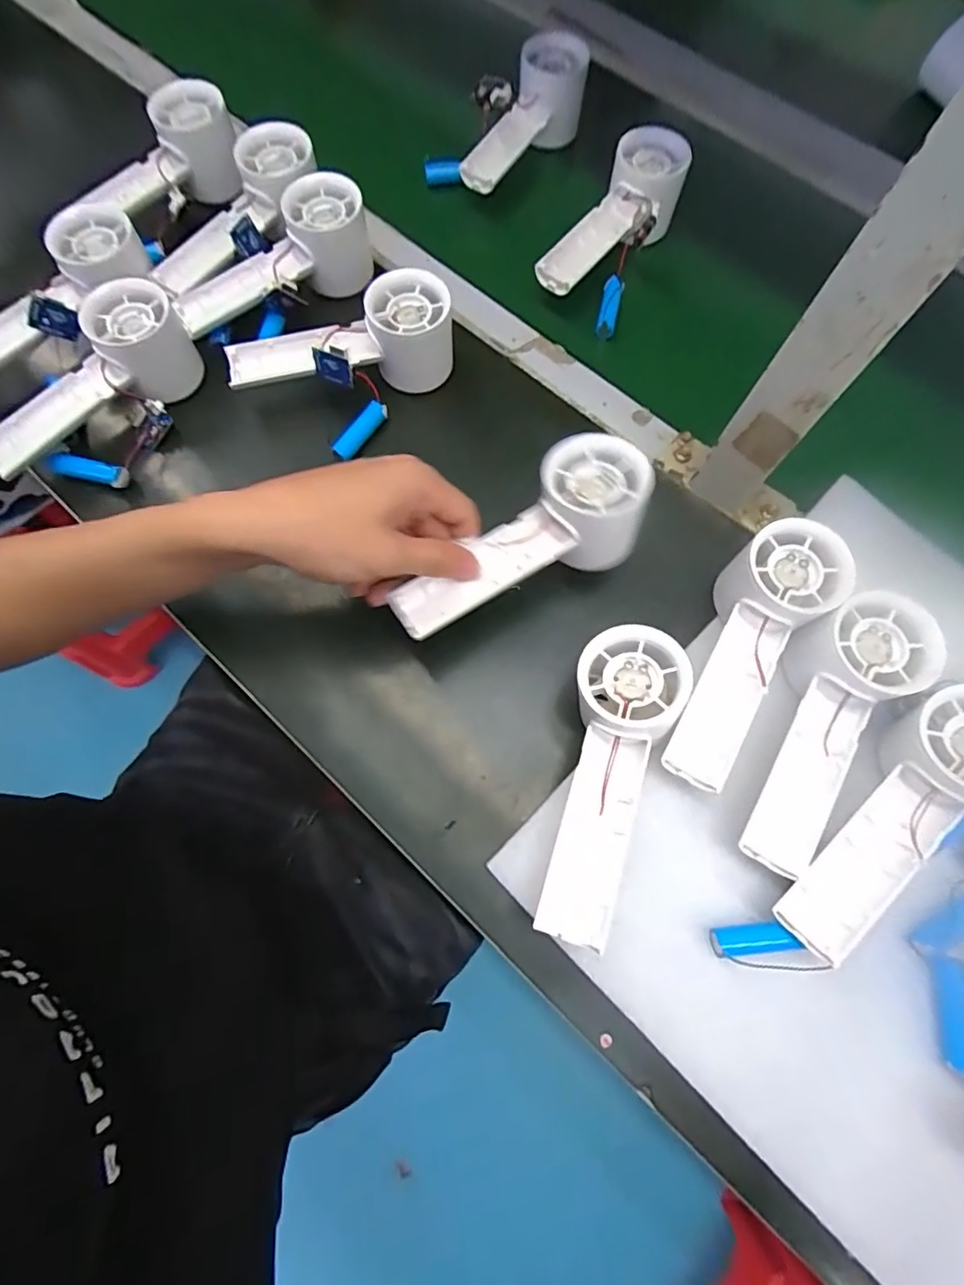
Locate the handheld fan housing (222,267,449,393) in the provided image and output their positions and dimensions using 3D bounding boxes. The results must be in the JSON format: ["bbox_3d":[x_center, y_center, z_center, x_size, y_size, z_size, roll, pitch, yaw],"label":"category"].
[{"bbox_3d":[-0.099,-0.202,0.387,0.154,0.063,0.057,-14,73,-4],"label":"handheld fan housing"}]

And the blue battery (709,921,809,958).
[{"bbox_3d":[0.143,0.156,0.288,0.043,0.012,0.013,-5,73,-2],"label":"blue battery"}]

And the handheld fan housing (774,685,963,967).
[{"bbox_3d":[0.215,0.089,0.281,0.055,0.046,0.162,42,89,11],"label":"handheld fan housing"}]

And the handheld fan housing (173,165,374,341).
[{"bbox_3d":[-0.154,-0.276,0.402,0.154,0.049,0.056,-34,76,-10],"label":"handheld fan housing"}]

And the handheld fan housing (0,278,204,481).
[{"bbox_3d":[-0.271,-0.177,0.373,0.152,0.051,0.064,-36,76,-11],"label":"handheld fan housing"}]

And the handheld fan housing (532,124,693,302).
[{"bbox_3d":[0.106,-0.331,0.433,0.056,0.053,0.153,33,75,9],"label":"handheld fan housing"}]

